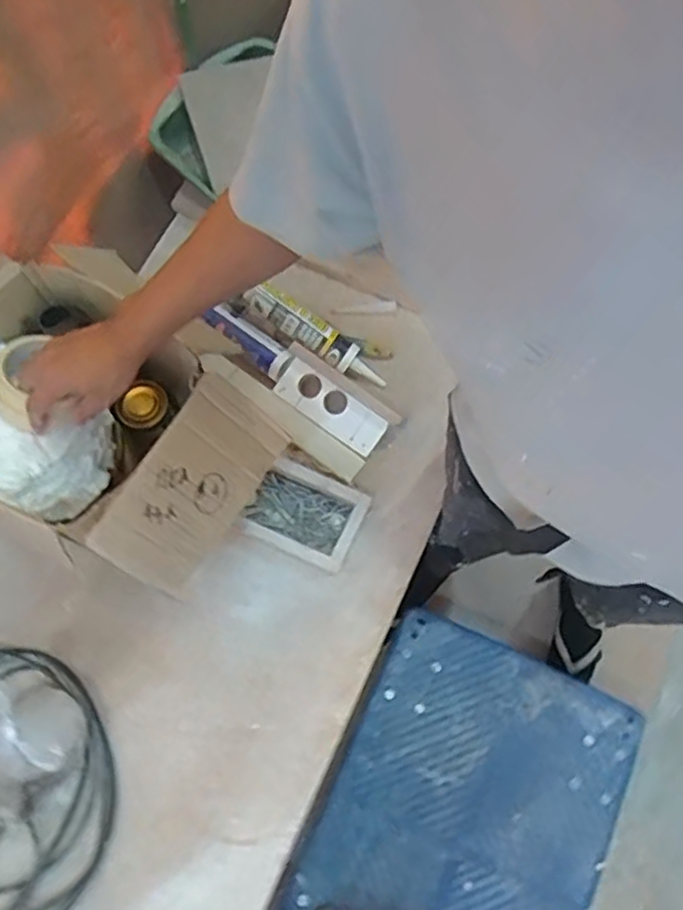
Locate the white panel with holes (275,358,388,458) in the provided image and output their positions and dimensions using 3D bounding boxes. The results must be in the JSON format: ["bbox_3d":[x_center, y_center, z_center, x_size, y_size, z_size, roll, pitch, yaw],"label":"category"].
[{"bbox_3d":[-0.017,-0.076,1.068,0.183,0.021,0.066,36,75,10],"label":"white panel with holes"}]

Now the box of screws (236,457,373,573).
[{"bbox_3d":[-0.052,0.085,1.016,0.160,0.041,0.127,26,73,7],"label":"box of screws"}]

